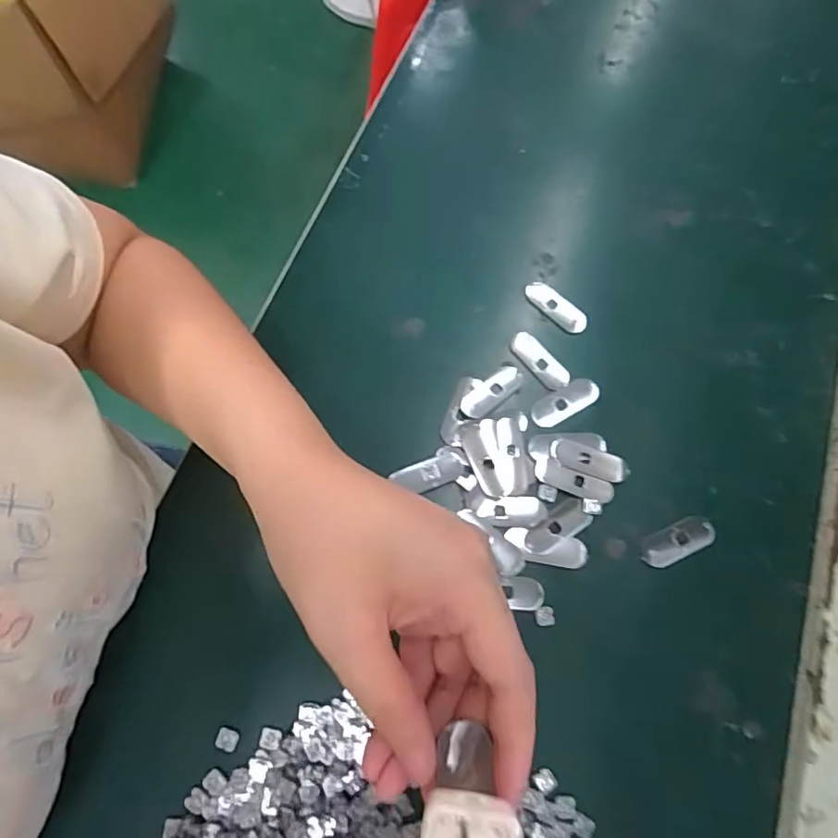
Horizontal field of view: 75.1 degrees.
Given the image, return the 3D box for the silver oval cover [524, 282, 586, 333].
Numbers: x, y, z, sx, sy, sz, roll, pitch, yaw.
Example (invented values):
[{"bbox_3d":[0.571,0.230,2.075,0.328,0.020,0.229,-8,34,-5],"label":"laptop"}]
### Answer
[{"bbox_3d":[0.102,-0.083,0.401,0.051,0.004,0.019,41,75,11],"label":"silver oval cover"}]

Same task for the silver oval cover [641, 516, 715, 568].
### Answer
[{"bbox_3d":[0.163,0.077,0.343,0.050,0.004,0.020,-24,74,-9],"label":"silver oval cover"}]

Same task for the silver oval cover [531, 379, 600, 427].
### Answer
[{"bbox_3d":[0.099,-0.011,0.371,0.050,0.005,0.019,-28,74,-10],"label":"silver oval cover"}]

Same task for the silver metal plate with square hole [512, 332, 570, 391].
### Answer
[{"bbox_3d":[0.086,-0.041,0.383,0.018,0.007,0.048,-41,77,-13],"label":"silver metal plate with square hole"}]

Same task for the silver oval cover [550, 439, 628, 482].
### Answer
[{"bbox_3d":[0.112,0.027,0.357,0.050,0.004,0.019,17,72,4],"label":"silver oval cover"}]

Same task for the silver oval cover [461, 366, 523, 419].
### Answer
[{"bbox_3d":[0.050,-0.018,0.371,0.049,0.004,0.018,-35,76,-12],"label":"silver oval cover"}]

